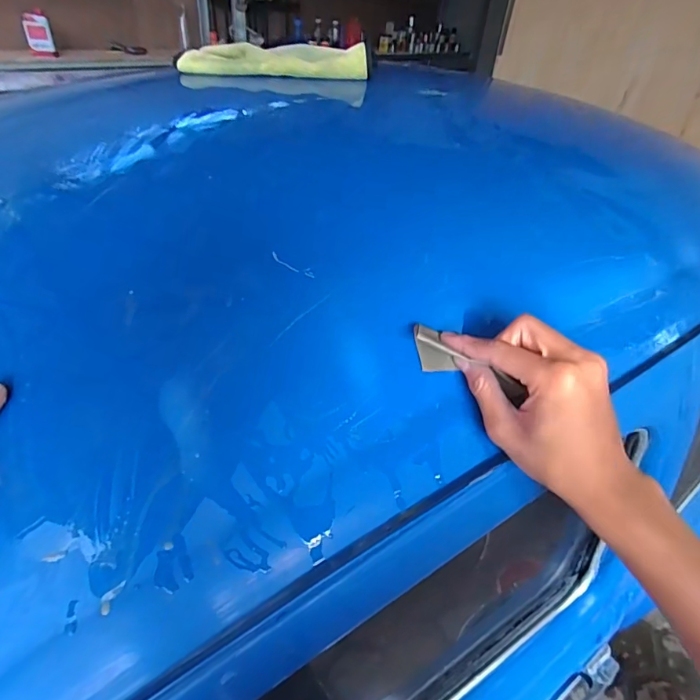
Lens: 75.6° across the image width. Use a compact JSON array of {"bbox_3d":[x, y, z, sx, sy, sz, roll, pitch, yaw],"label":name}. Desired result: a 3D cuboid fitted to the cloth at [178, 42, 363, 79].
[{"bbox_3d":[-0.114,-0.435,0.675,0.281,0.041,0.099,2,40,-2],"label":"cloth"}]

